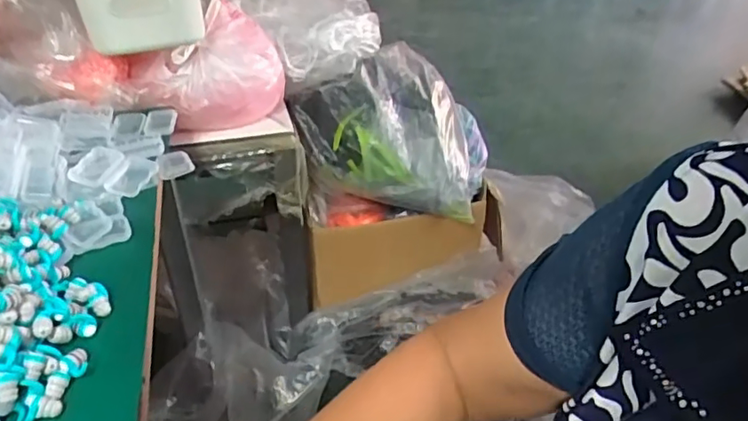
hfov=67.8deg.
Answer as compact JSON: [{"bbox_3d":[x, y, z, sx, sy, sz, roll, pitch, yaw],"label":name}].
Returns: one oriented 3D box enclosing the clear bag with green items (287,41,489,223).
[{"bbox_3d":[0.040,-0.160,1.067,0.349,0.246,0.203,6,35,6],"label":"clear bag with green items"}]

